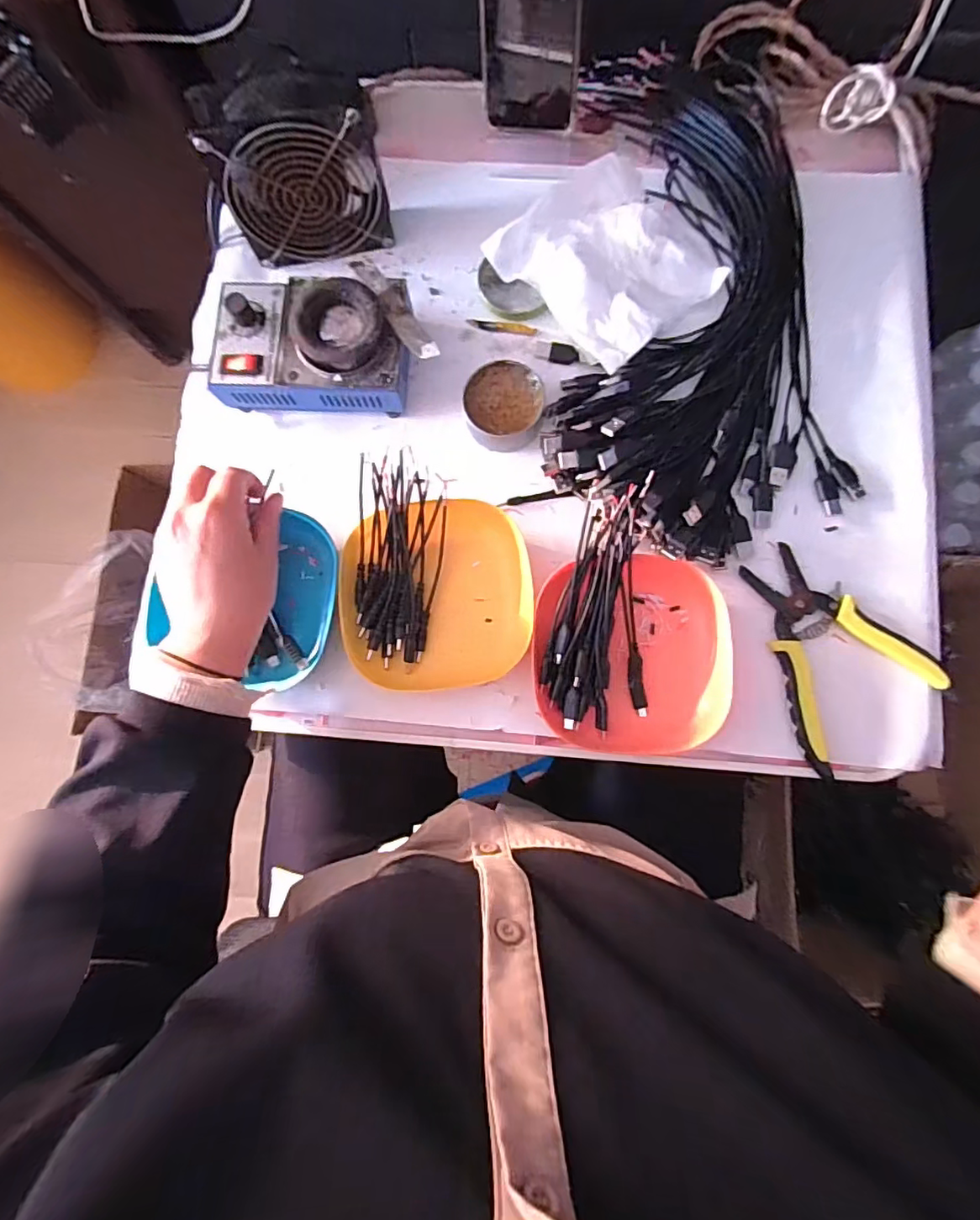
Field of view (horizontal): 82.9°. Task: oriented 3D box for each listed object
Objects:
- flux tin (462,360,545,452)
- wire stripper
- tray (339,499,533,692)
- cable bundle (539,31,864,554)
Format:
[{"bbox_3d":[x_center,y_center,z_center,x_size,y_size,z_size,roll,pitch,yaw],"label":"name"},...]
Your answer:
[{"bbox_3d":[0.011,-0.162,0.440,0.061,0.024,0.063,5,83,4],"label":"flux tin"},{"bbox_3d":[0.241,0.026,0.409,0.116,0.014,0.146,-36,83,-2],"label":"wire stripper"},{"bbox_3d":[-0.039,-0.009,0.424,0.137,0.032,0.135,-10,82,2],"label":"tray"},{"bbox_3d":[0.149,-0.257,0.439,0.226,0.030,0.438,-6,83,2],"label":"cable bundle"}]

